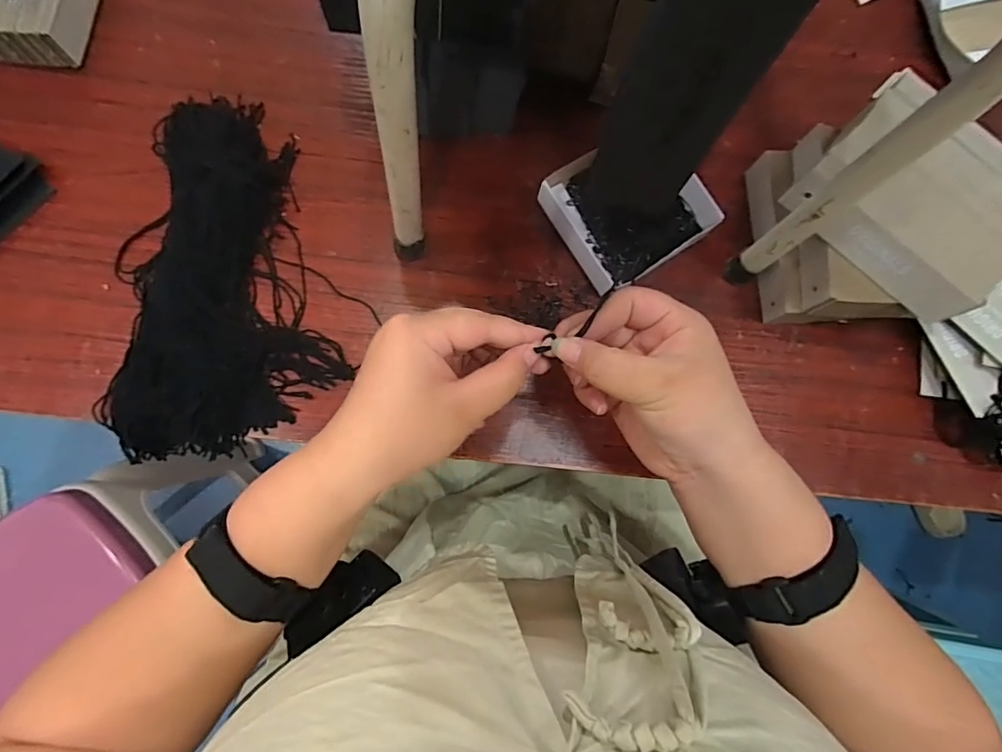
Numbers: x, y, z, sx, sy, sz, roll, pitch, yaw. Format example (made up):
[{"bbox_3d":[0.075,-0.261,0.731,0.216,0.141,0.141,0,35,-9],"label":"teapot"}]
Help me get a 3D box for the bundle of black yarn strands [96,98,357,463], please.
[{"bbox_3d":[-0.208,-0.078,0.361,0.150,0.031,0.254,-9,82,-5],"label":"bundle of black yarn strands"}]

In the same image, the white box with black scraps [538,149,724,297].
[{"bbox_3d":[0.097,-0.131,0.391,0.109,0.026,0.101,-32,85,-8],"label":"white box with black scraps"}]

